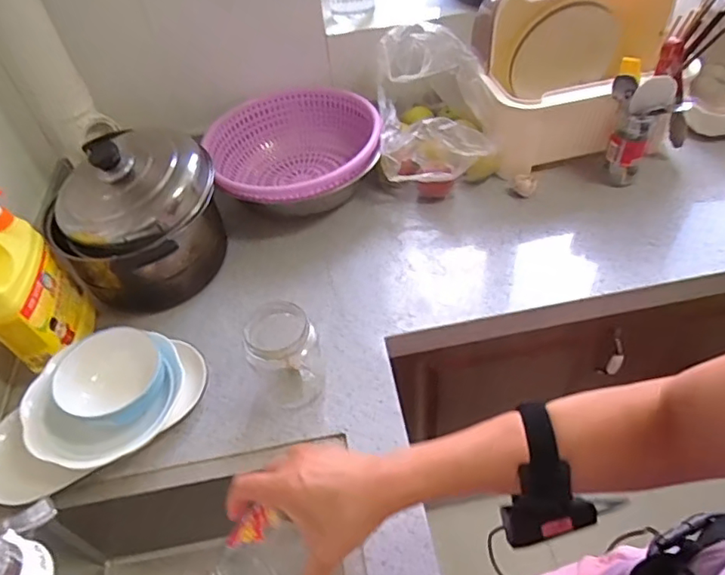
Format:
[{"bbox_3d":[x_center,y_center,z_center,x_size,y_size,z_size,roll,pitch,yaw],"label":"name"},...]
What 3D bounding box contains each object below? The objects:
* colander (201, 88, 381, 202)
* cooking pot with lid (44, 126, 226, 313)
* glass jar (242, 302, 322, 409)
[{"bbox_3d":[-0.116,-0.233,0.988,0.286,0.118,0.297,-21,49,-12],"label":"colander"},{"bbox_3d":[-0.340,-0.108,0.842,0.228,0.202,0.248,-3,48,4],"label":"cooking pot with lid"},{"bbox_3d":[-0.093,0.087,0.689,0.076,0.127,0.073,-3,48,4],"label":"glass jar"}]

